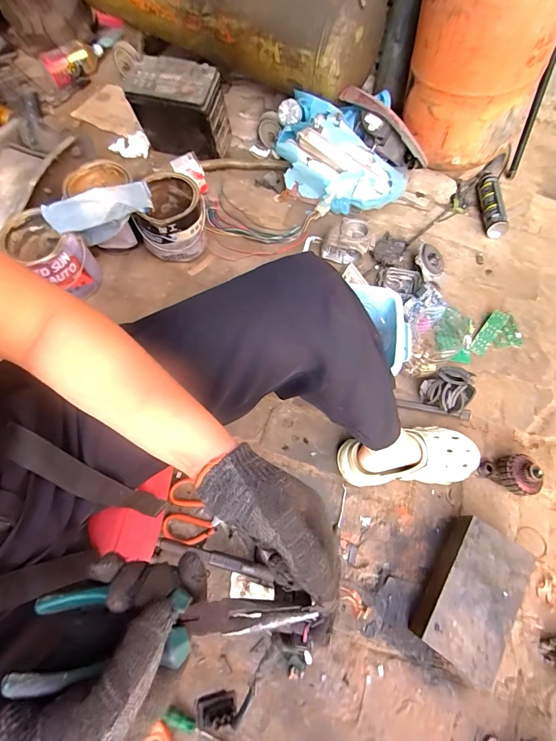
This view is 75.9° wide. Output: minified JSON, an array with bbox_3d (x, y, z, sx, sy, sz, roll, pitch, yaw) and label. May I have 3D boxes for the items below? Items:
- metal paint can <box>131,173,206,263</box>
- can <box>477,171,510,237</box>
[{"bbox_3d":[-0.274,-0.397,0.926,0.167,0.148,0.182,0,66,0],"label":"metal paint can"},{"bbox_3d":[0.580,-0.456,0.972,0.054,0.049,0.222,-1,66,-1],"label":"can"}]

